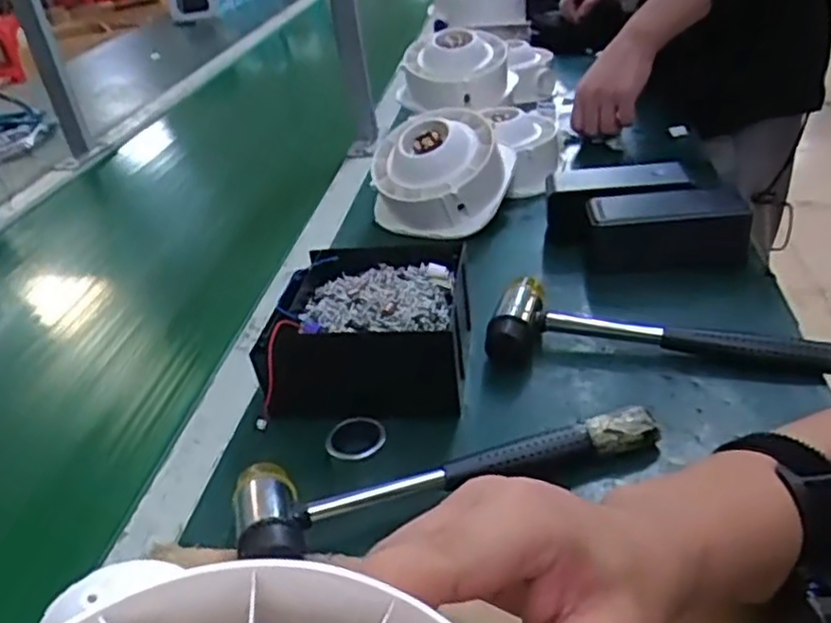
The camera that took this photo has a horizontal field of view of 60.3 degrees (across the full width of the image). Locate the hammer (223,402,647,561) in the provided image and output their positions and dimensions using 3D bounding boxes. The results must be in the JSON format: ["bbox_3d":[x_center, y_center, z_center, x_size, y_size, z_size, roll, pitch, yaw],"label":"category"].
[{"bbox_3d":[0.020,0.090,0.421,0.245,0.035,0.075,-15,33,-13],"label":"hammer"}]

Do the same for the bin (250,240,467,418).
[{"bbox_3d":[-0.032,0.014,0.519,0.138,0.064,0.140,-1,33,9],"label":"bin"}]

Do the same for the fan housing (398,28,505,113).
[{"bbox_3d":[0.049,-0.309,0.914,0.136,0.081,0.112,-1,33,8],"label":"fan housing"}]

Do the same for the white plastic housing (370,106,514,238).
[{"bbox_3d":[0.028,-0.142,0.733,0.146,0.092,0.121,-4,32,4],"label":"white plastic housing"}]

